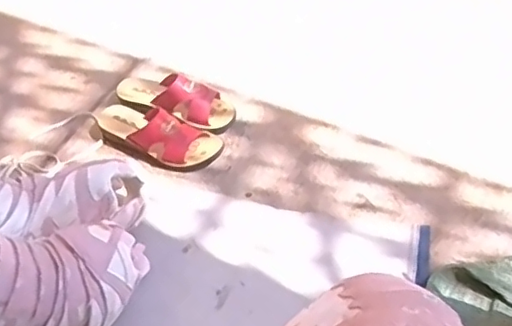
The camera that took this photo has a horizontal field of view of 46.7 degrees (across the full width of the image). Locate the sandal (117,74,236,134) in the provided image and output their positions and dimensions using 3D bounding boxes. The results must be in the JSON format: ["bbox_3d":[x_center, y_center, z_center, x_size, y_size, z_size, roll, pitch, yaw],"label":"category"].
[{"bbox_3d":[-0.151,-0.114,1.078,0.223,0.078,0.074,14,53,13],"label":"sandal"}]

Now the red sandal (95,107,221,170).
[{"bbox_3d":[-0.179,-0.056,1.024,0.232,0.091,0.088,19,54,16],"label":"red sandal"}]

